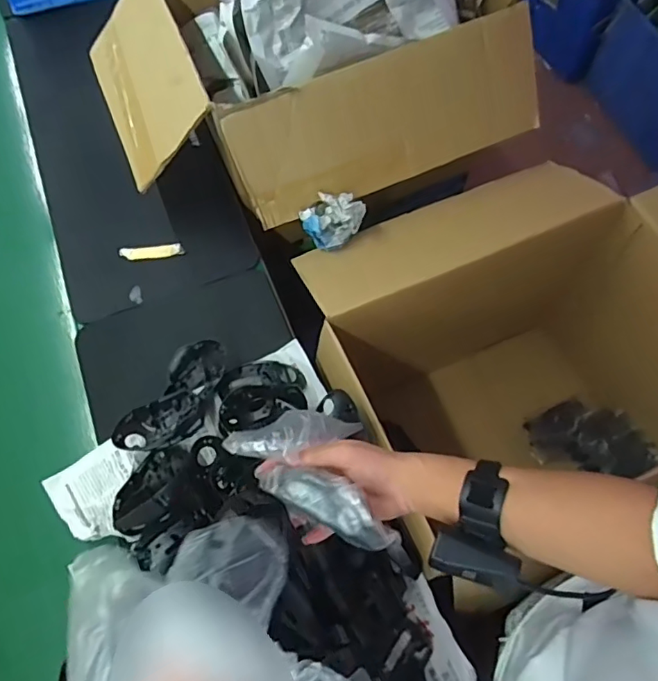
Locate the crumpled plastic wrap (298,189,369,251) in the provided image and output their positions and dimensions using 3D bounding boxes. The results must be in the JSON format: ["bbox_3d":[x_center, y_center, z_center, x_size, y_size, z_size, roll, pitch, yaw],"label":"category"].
[{"bbox_3d":[0.002,-0.192,0.835,0.078,0.068,0.073,0,64,1],"label":"crumpled plastic wrap"}]

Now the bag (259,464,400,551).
[{"bbox_3d":[-0.003,0.139,0.456,0.123,0.048,0.034,22,66,22],"label":"bag"}]

